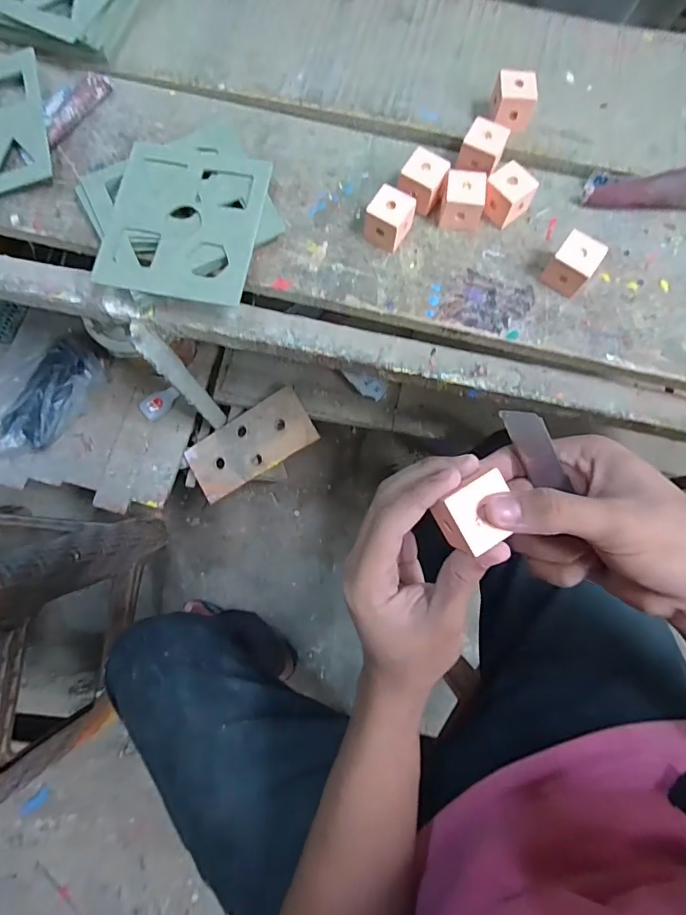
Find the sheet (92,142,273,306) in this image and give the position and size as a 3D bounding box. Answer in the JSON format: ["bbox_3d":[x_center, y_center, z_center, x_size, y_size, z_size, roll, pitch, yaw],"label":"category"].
[{"bbox_3d":[-0.130,-0.194,0.382,0.119,0.004,0.132,11,80,2],"label":"sheet"}]

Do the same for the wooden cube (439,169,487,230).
[{"bbox_3d":[0.099,-0.211,0.383,0.031,0.034,0.032,7,77,2],"label":"wooden cube"}]

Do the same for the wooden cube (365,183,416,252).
[{"bbox_3d":[0.038,-0.195,0.382,0.031,0.033,0.034,37,80,8],"label":"wooden cube"}]

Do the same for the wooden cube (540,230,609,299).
[{"bbox_3d":[0.184,-0.153,0.372,0.031,0.031,0.032,36,80,8],"label":"wooden cube"}]

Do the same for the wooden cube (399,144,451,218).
[{"bbox_3d":[0.068,-0.229,0.389,0.033,0.031,0.035,27,78,6],"label":"wooden cube"}]

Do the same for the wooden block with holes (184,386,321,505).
[{"bbox_3d":[-0.136,-0.020,0.678,0.189,0.012,0.095,-30,78,9],"label":"wooden block with holes"}]

